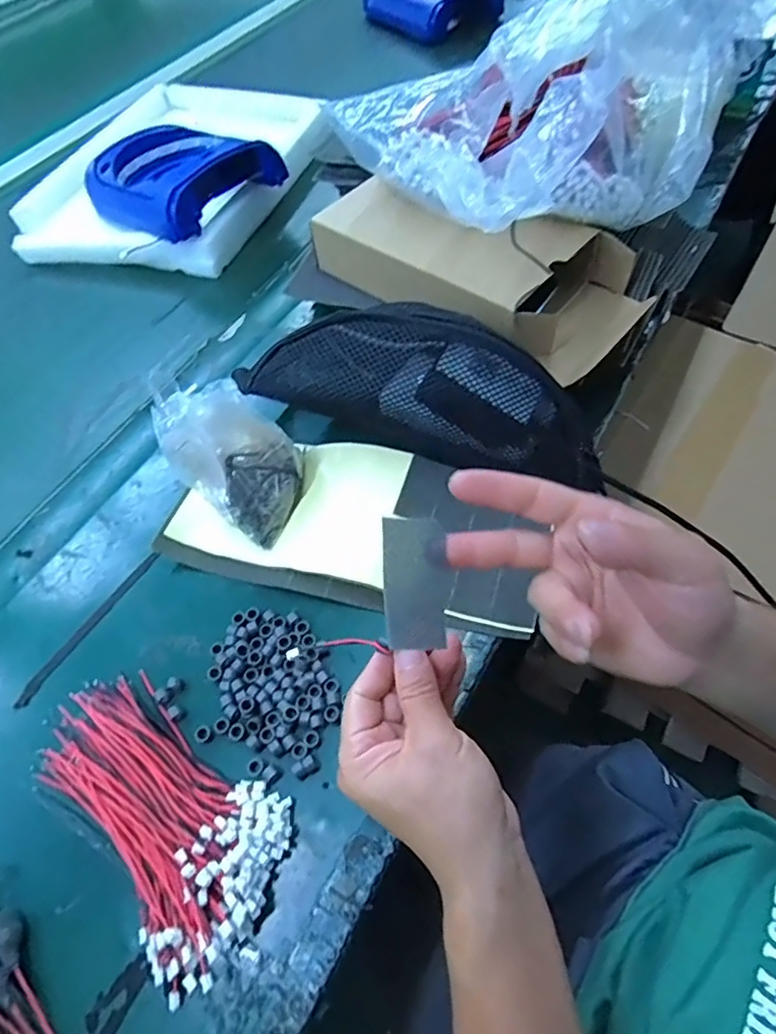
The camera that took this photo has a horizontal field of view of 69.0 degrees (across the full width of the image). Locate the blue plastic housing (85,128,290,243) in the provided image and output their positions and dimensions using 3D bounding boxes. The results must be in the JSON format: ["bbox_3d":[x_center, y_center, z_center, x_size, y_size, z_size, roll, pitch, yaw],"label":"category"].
[{"bbox_3d":[-0.253,-0.415,0.677,0.207,0.073,0.161,33,67,22],"label":"blue plastic housing"}]

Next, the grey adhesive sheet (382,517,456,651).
[{"bbox_3d":[0.014,0.030,0.259,0.031,0.004,0.057,0,78,-10],"label":"grey adhesive sheet"}]

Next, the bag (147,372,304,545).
[{"bbox_3d":[-0.121,-0.046,0.442,0.090,0.107,0.078,23,62,20],"label":"bag"}]

